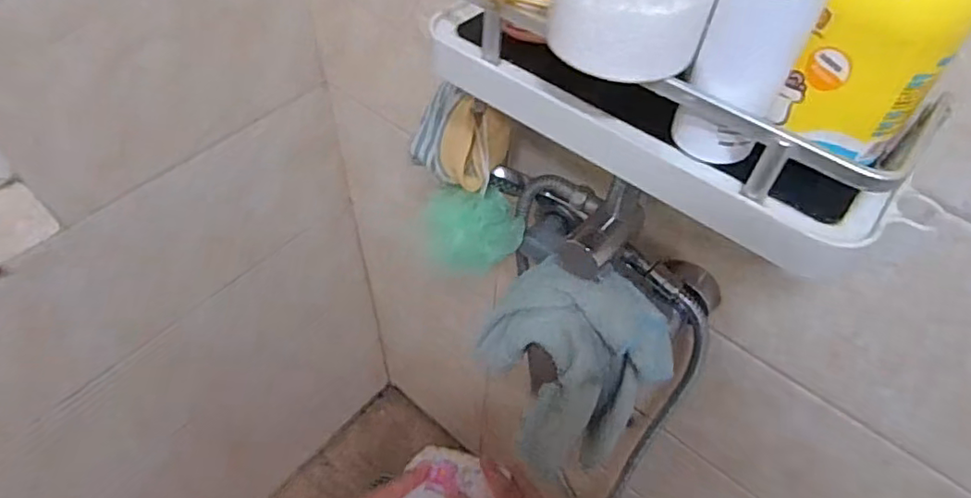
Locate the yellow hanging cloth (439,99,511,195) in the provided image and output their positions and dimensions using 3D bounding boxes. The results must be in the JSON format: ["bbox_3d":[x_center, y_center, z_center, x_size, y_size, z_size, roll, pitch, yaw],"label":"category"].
[{"bbox_3d":[-0.007,-0.089,0.508,0.060,0.072,0.033,-5,53,-5],"label":"yellow hanging cloth"}]

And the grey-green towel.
[{"bbox_3d":[0.084,0.107,0.562,0.122,0.212,0.138,-20,56,-16],"label":"grey-green towel"}]

